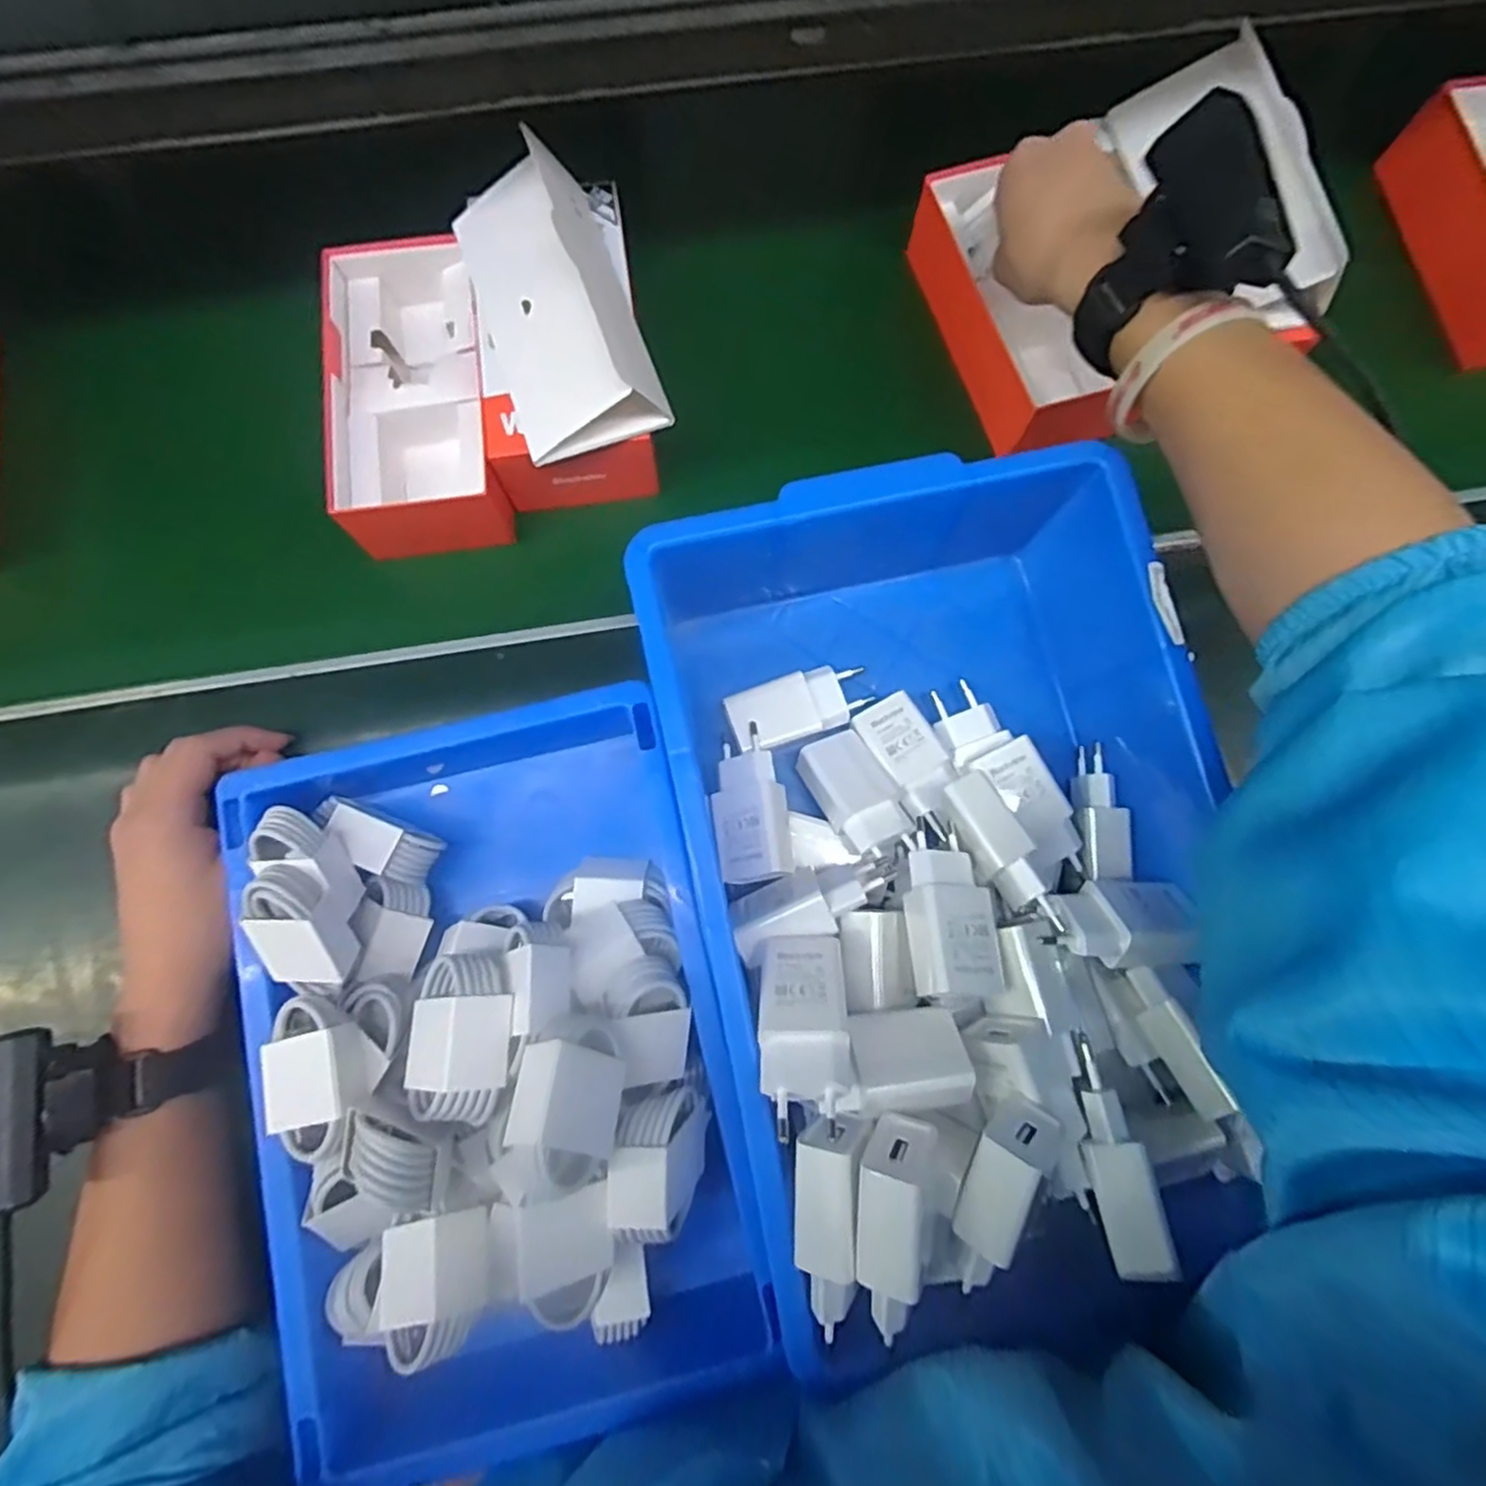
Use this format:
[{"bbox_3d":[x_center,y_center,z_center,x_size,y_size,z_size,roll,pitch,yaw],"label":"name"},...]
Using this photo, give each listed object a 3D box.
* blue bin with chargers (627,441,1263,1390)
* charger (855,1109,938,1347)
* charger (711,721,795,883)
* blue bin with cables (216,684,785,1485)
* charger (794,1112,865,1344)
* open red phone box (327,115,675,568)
[{"bbox_3d":[0.098,0.056,0.332,0.236,0.103,0.357,-11,79,-3],"label":"blue bin with chargers"},{"bbox_3d":[0.058,0.184,0.265,0.023,0.038,0.065,7,101,21],"label":"charger"},{"bbox_3d":[0.004,0.032,0.360,0.036,0.017,0.080,-11,67,18],"label":"charger"},{"bbox_3d":[-0.117,0.138,0.316,0.194,0.102,0.299,-12,79,-3],"label":"blue bin with cables"},{"bbox_3d":[0.033,0.187,0.264,0.025,0.020,0.077,3,79,0],"label":"charger"},{"bbox_3d":[-0.150,-0.222,0.405,0.183,0.112,0.183,-11,79,-3],"label":"open red phone box"}]

